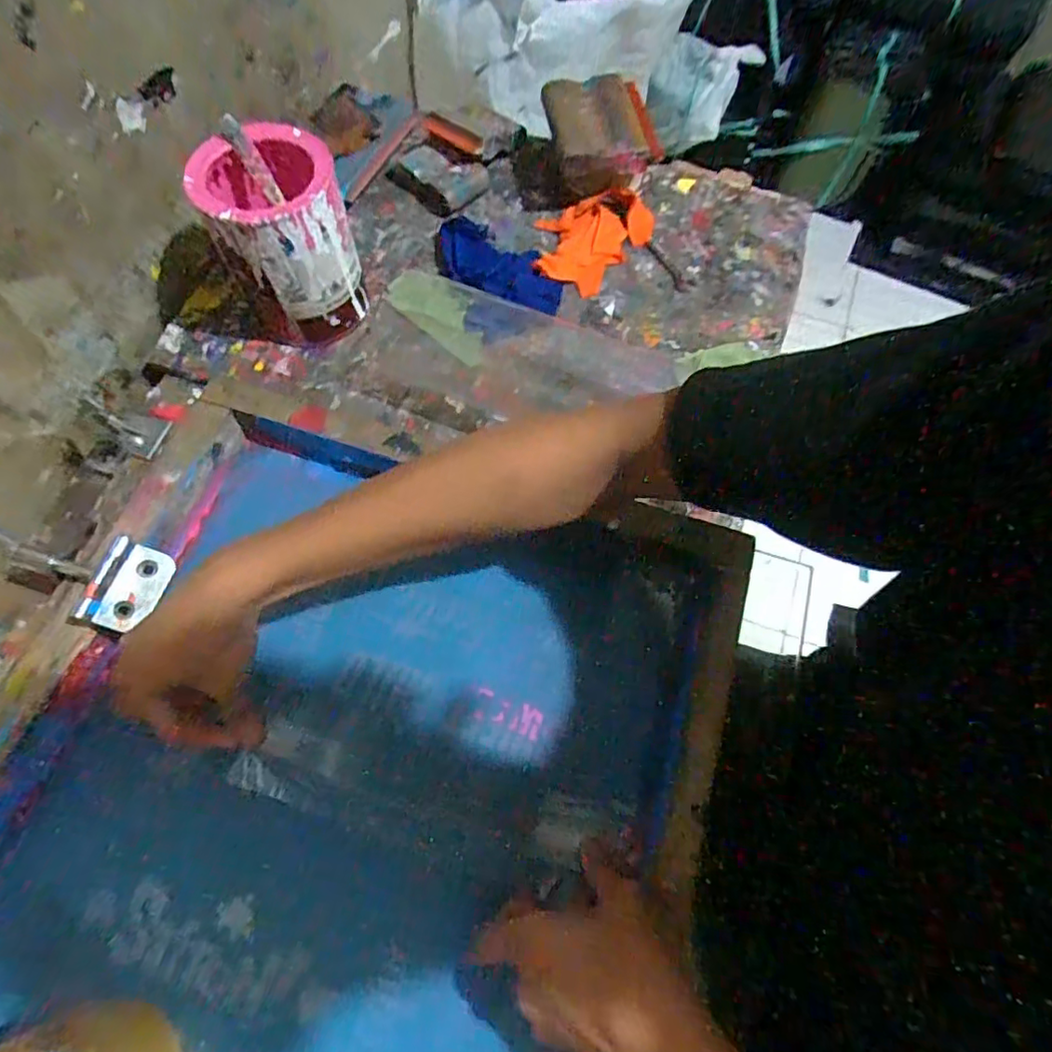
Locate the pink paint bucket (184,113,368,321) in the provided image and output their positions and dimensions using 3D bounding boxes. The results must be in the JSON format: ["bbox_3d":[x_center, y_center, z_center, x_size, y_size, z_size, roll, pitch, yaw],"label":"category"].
[{"bbox_3d":[-0.204,-0.244,0.510,0.100,0.143,0.098,0,67,-1],"label":"pink paint bucket"}]

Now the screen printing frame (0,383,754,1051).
[{"bbox_3d":[-0.120,0.184,0.383,0.446,0.047,0.529,16,67,6],"label":"screen printing frame"}]

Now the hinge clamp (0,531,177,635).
[{"bbox_3d":[-0.317,0.035,0.409,0.116,0.030,0.061,11,67,3],"label":"hinge clamp"}]

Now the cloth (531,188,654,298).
[{"bbox_3d":[0.064,-0.304,0.606,0.105,0.021,0.140,27,69,10],"label":"cloth"}]

